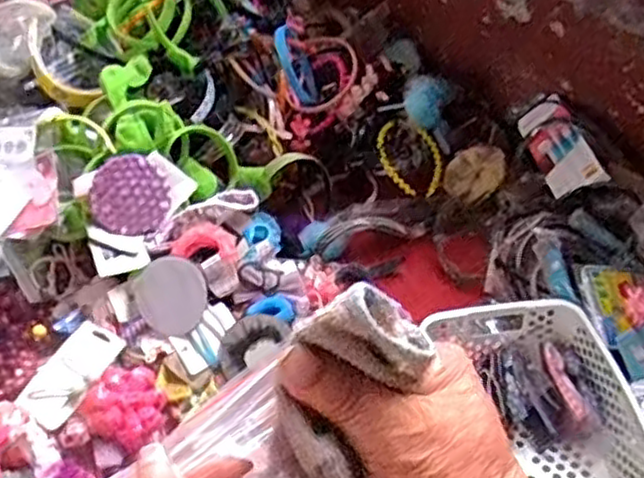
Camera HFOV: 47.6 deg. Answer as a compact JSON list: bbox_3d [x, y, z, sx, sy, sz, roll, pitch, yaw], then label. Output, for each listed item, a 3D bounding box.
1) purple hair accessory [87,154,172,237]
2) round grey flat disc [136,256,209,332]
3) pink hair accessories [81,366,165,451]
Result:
[{"bbox_3d":[-0.235,-0.053,0.896,0.095,0.096,0.010,-1,13,-26],"label":"purple hair accessory"},{"bbox_3d":[-0.182,0.068,0.888,0.087,0.009,0.092,-1,87,11],"label":"round grey flat disc"},{"bbox_3d":[-0.218,0.184,0.816,0.086,0.042,0.085,2,46,-2],"label":"pink hair accessories"}]

